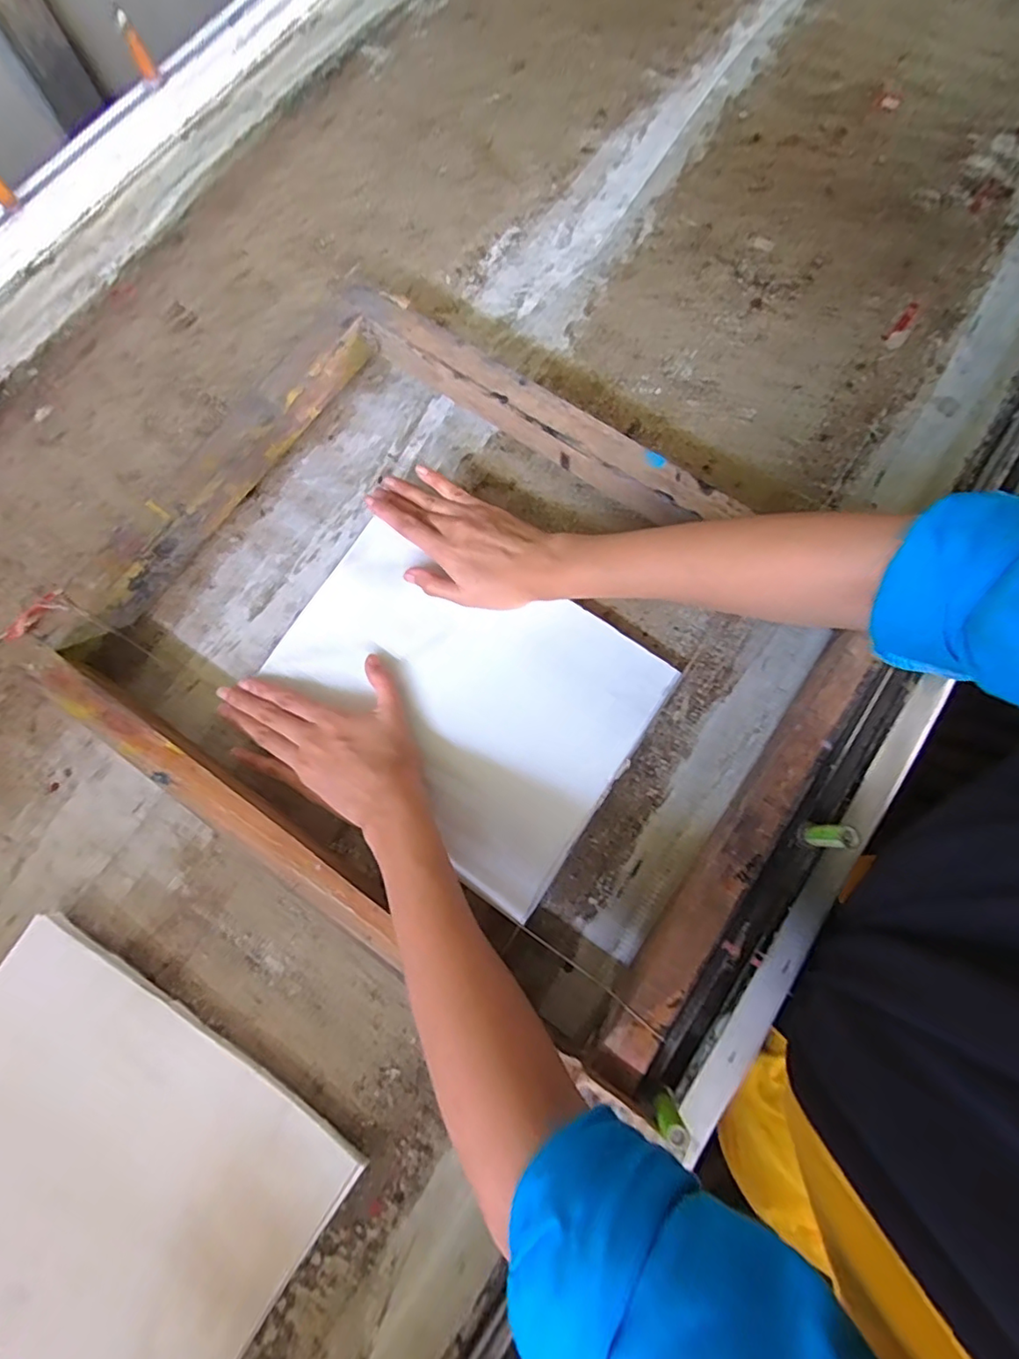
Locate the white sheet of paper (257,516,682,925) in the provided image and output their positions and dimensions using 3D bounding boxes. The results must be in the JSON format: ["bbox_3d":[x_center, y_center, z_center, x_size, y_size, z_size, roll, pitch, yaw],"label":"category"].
[{"bbox_3d":[-0.041,0.007,0.431,0.268,0.010,0.204,33,79,8],"label":"white sheet of paper"}]

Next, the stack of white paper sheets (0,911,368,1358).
[{"bbox_3d":[-0.258,0.315,0.361,0.265,0.023,0.203,32,79,8],"label":"stack of white paper sheets"}]

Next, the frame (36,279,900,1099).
[{"bbox_3d":[-0.029,-0.025,0.421,0.510,0.054,0.395,34,79,9],"label":"frame"}]

